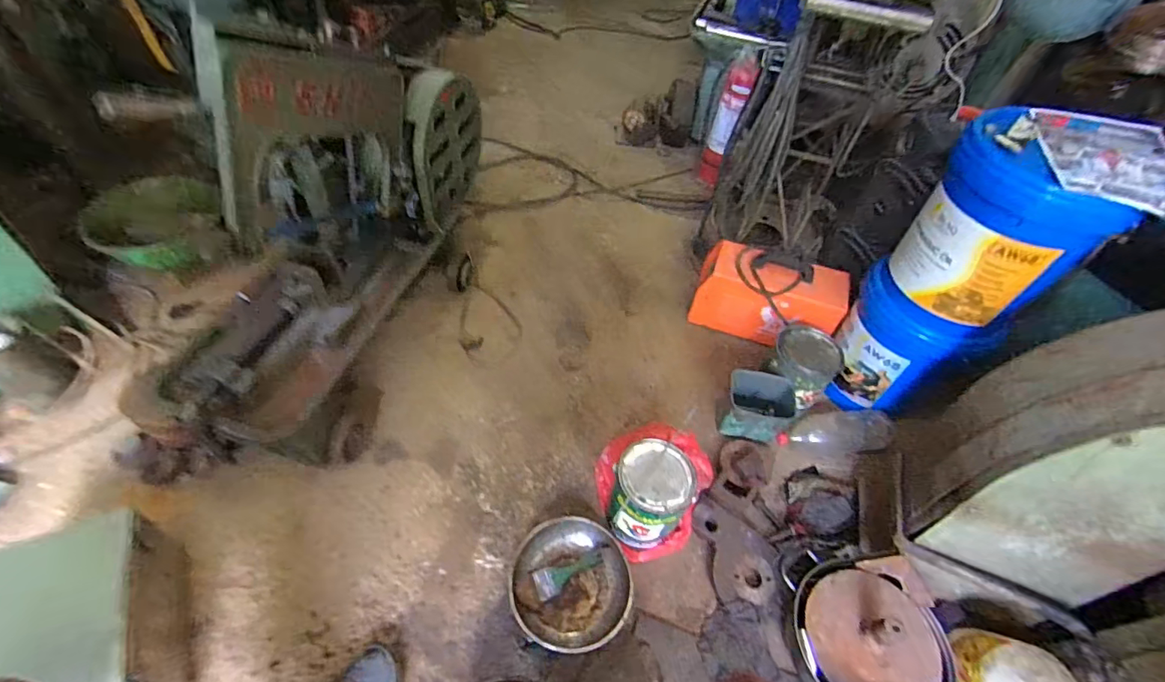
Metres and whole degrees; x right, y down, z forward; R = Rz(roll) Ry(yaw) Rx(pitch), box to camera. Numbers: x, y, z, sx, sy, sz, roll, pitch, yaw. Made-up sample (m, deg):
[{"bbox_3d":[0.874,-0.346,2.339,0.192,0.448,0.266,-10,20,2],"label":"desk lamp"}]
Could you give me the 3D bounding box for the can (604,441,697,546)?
[{"bbox_3d":[0.139,0.343,1.093,0.148,0.213,0.152,4,48,-5],"label":"can"}]

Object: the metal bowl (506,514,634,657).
[{"bbox_3d":[-0.022,0.496,1.056,0.239,0.050,0.242,4,48,-5],"label":"metal bowl"}]

